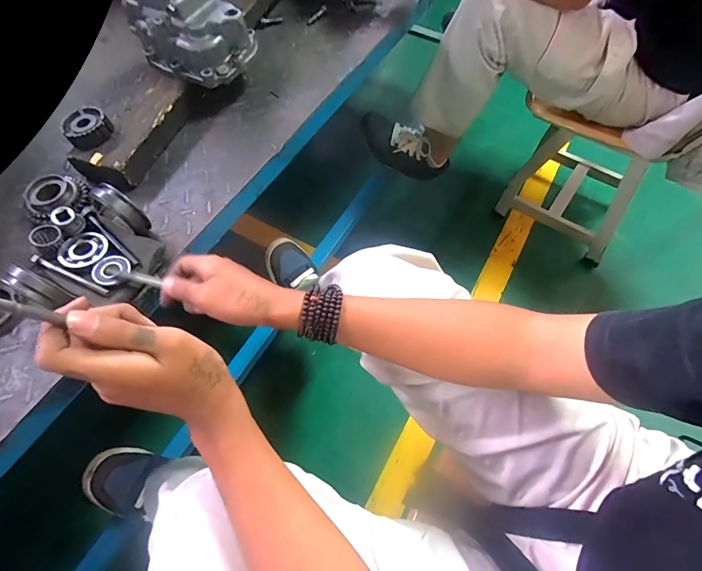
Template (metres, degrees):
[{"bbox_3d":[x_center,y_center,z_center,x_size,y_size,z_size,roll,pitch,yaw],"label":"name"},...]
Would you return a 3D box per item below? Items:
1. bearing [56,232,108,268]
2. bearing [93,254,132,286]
[{"bbox_3d":[-0.308,-0.042,0.438,0.051,0.009,0.050,0,63,0],"label":"bearing"},{"bbox_3d":[-0.270,-0.018,0.429,0.038,0.010,0.037,0,63,0],"label":"bearing"}]

